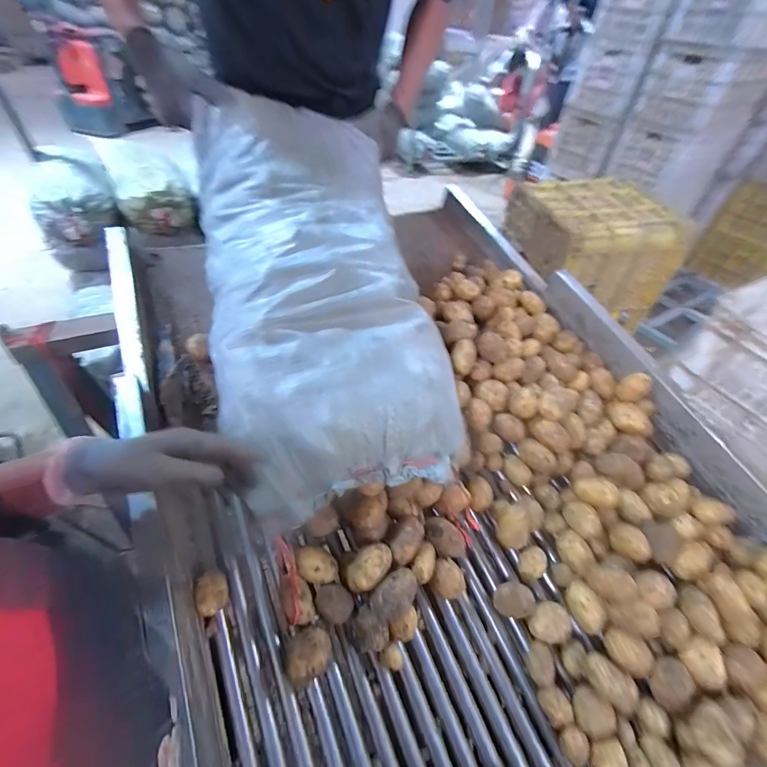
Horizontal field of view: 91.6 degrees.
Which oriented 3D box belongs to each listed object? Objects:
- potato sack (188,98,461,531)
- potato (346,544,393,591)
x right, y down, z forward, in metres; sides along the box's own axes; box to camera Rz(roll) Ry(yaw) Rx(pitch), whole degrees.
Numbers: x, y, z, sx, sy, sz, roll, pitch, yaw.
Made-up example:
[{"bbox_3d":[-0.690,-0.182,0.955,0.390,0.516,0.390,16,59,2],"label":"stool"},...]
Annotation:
[{"bbox_3d":[-0.095,-0.142,0.538,0.295,0.083,0.596,-12,75,-15],"label":"potato sack"},{"bbox_3d":[-0.018,0.231,0.468,0.041,0.030,0.060,35,54,25],"label":"potato"}]

